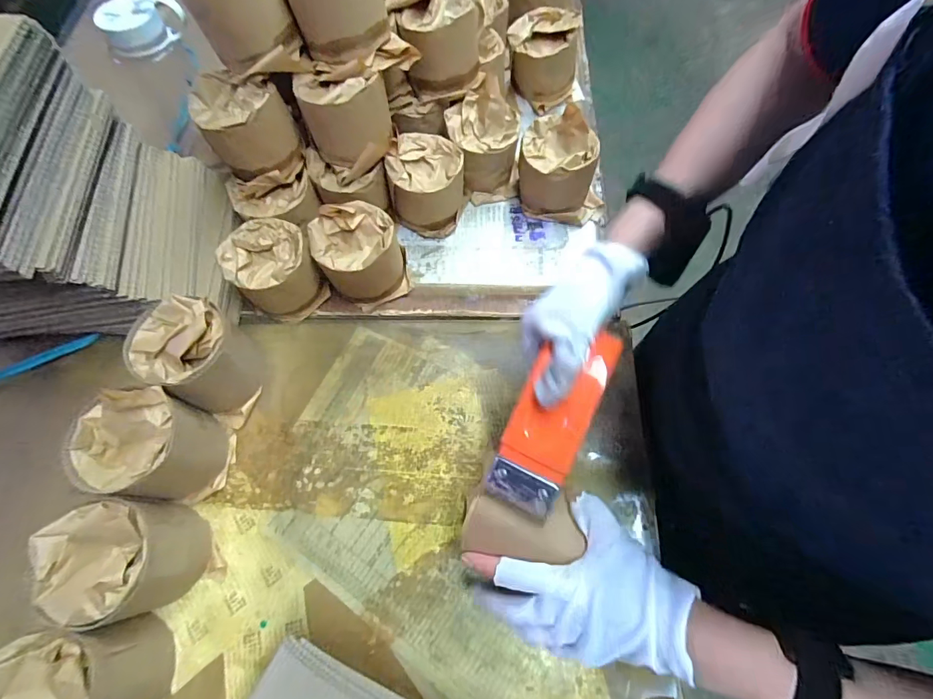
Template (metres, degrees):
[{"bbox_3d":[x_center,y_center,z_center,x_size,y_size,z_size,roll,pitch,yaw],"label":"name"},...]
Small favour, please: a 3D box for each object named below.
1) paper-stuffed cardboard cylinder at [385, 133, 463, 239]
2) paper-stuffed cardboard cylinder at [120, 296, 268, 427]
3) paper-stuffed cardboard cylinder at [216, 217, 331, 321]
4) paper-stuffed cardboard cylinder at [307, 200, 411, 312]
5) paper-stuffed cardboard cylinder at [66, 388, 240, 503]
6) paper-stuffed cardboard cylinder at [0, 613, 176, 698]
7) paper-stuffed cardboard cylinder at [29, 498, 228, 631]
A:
[{"bbox_3d":[-0.049,-0.208,0.556,0.087,0.091,0.095,10,68,5],"label":"paper-stuffed cardboard cylinder"},{"bbox_3d":[-0.285,0.006,0.467,0.110,0.106,0.091,27,70,11],"label":"paper-stuffed cardboard cylinder"},{"bbox_3d":[-0.222,-0.090,0.517,0.091,0.086,0.095,0,68,1],"label":"paper-stuffed cardboard cylinder"},{"bbox_3d":[-0.124,-0.109,0.518,0.095,0.095,0.091,0,68,1],"label":"paper-stuffed cardboard cylinder"},{"bbox_3d":[-0.310,0.095,0.431,0.106,0.108,0.094,6,68,3],"label":"paper-stuffed cardboard cylinder"},{"bbox_3d":[-0.318,0.278,0.361,0.095,0.102,0.091,-9,68,-3],"label":"paper-stuffed cardboard cylinder"},{"bbox_3d":[-0.300,0.186,0.390,0.094,0.111,0.092,0,68,1],"label":"paper-stuffed cardboard cylinder"}]

